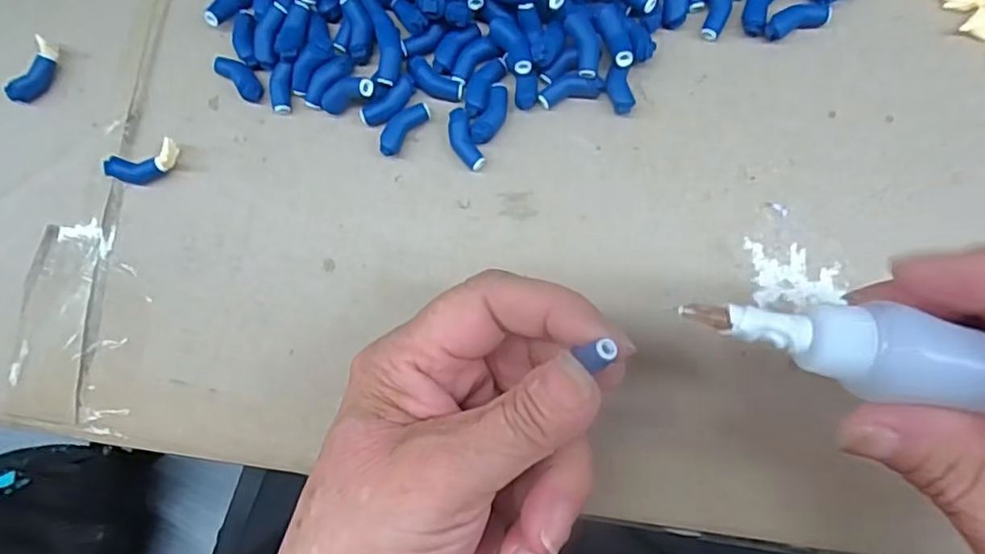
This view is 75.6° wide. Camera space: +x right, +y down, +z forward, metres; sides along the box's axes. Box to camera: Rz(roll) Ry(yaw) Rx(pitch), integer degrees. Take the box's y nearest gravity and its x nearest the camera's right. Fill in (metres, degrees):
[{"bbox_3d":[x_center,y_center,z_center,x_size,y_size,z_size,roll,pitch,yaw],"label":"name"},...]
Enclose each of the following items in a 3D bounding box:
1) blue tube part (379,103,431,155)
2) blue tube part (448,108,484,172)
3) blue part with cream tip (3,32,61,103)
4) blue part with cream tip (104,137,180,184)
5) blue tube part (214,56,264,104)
[{"bbox_3d":[-0.034,-0.057,0.243,0.008,0.007,0.024,39,89,9],"label":"blue tube part"},{"bbox_3d":[-0.011,-0.052,0.242,0.009,0.006,0.024,-22,81,3],"label":"blue tube part"},{"bbox_3d":[-0.191,-0.085,0.265,0.008,0.008,0.028,30,87,9],"label":"blue part with cream tip"},{"bbox_3d":[-0.138,-0.044,0.252,0.027,0.010,0.013,-18,82,4],"label":"blue part with cream tip"},{"bbox_3d":[-0.101,-0.080,0.253,0.023,0.008,0.010,42,89,9],"label":"blue tube part"}]

